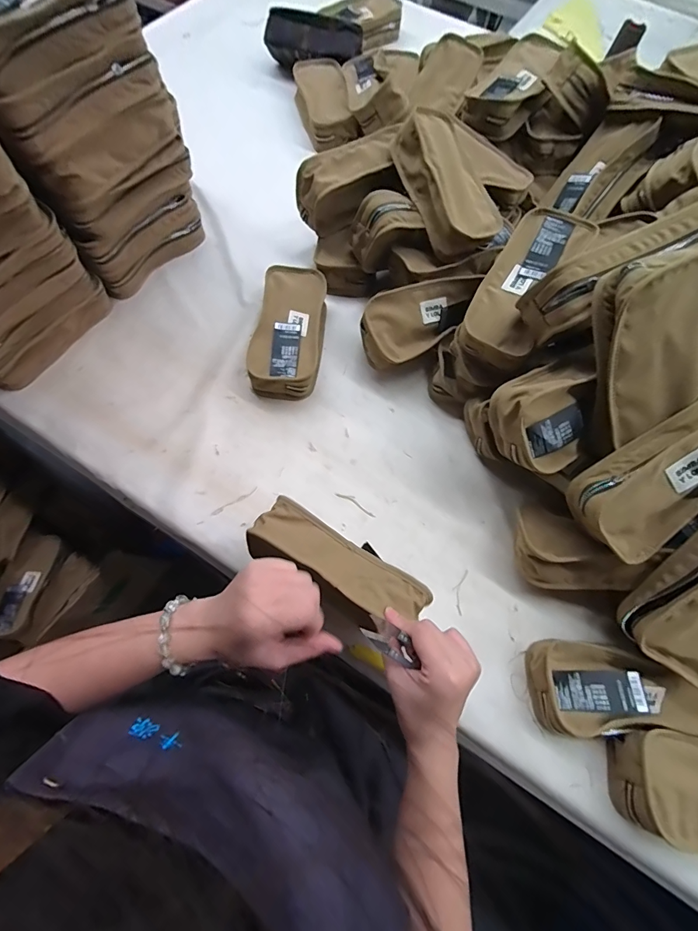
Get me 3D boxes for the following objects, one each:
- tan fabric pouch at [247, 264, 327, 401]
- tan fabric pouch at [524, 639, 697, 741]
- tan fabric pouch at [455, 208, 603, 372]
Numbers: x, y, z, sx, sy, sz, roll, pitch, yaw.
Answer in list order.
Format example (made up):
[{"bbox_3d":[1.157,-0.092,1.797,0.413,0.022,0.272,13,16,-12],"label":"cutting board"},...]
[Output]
[{"bbox_3d":[-0.080,-0.189,0.560,0.088,0.054,0.189,7,68,0],"label":"tan fabric pouch"},{"bbox_3d":[0.287,0.232,0.409,0.193,0.064,0.082,5,68,-1],"label":"tan fabric pouch"},{"bbox_3d":[0.203,-0.210,0.469,0.085,0.044,0.197,30,85,9],"label":"tan fabric pouch"}]

